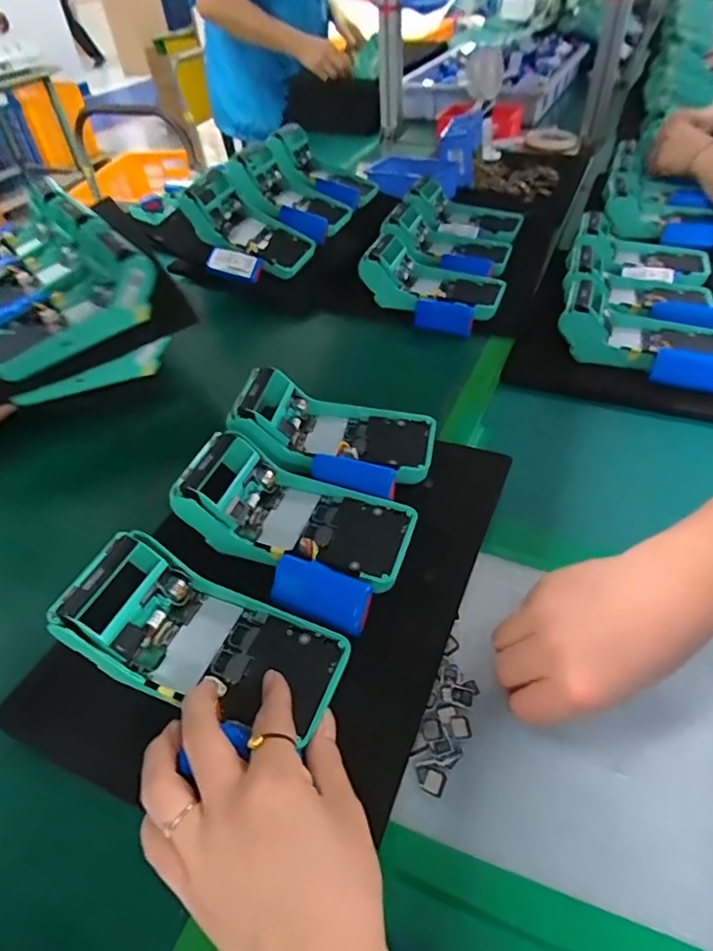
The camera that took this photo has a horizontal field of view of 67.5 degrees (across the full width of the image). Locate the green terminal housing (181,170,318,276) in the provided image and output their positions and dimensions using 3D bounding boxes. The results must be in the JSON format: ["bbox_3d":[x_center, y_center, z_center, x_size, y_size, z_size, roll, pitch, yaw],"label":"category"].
[{"bbox_3d":[-0.143,-0.328,0.718,0.170,0.058,0.087,31,48,-8],"label":"green terminal housing"}]

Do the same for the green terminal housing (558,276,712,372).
[{"bbox_3d":[0.310,-0.154,0.577,0.169,0.076,0.101,14,46,23],"label":"green terminal housing"}]

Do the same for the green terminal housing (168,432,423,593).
[{"bbox_3d":[-0.045,0.030,0.404,0.170,0.055,0.088,19,48,4],"label":"green terminal housing"}]

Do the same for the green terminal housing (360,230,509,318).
[{"bbox_3d":[0.094,-0.239,0.655,0.163,0.081,0.101,11,44,21],"label":"green terminal housing"}]

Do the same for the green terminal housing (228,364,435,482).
[{"bbox_3d":[-0.016,-0.050,0.458,0.162,0.050,0.085,7,48,13],"label":"green terminal housing"}]

